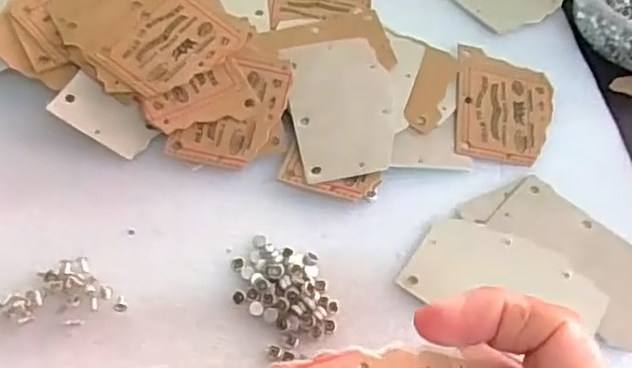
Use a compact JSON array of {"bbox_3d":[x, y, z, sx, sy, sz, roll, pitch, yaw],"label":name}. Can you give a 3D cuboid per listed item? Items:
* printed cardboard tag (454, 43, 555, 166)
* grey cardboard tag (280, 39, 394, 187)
[{"bbox_3d":[0.106,-0.045,0.373,0.054,0.004,0.077,8,56,3],"label":"printed cardboard tag"},{"bbox_3d":[0.015,-0.042,0.355,0.056,0.004,0.082,-7,63,-4],"label":"grey cardboard tag"}]

